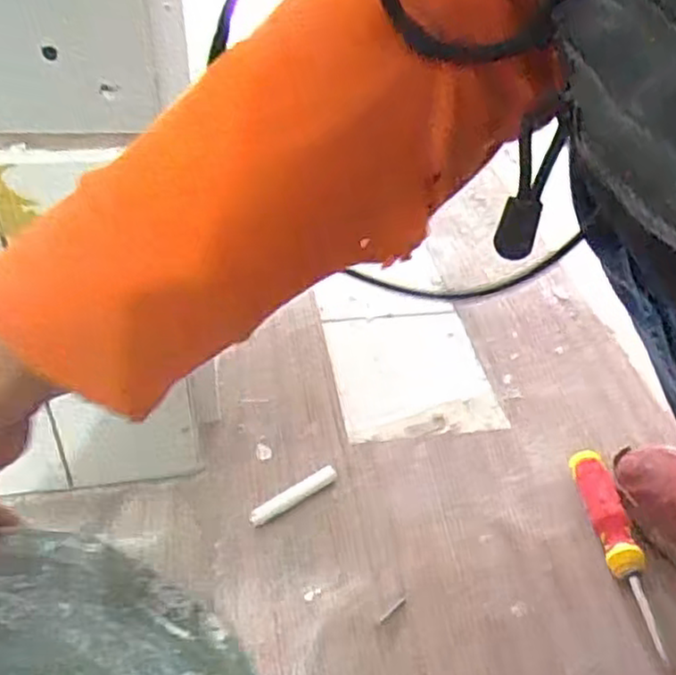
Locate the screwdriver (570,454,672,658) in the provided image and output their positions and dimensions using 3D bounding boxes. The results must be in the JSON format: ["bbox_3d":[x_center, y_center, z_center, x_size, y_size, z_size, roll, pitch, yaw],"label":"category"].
[{"bbox_3d":[0.213,0.155,0.541,0.028,0.023,0.164,-2,39,-7],"label":"screwdriver"}]

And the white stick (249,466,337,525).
[{"bbox_3d":[-0.035,0.127,0.573,0.082,0.011,0.015,-24,47,-30],"label":"white stick"}]

